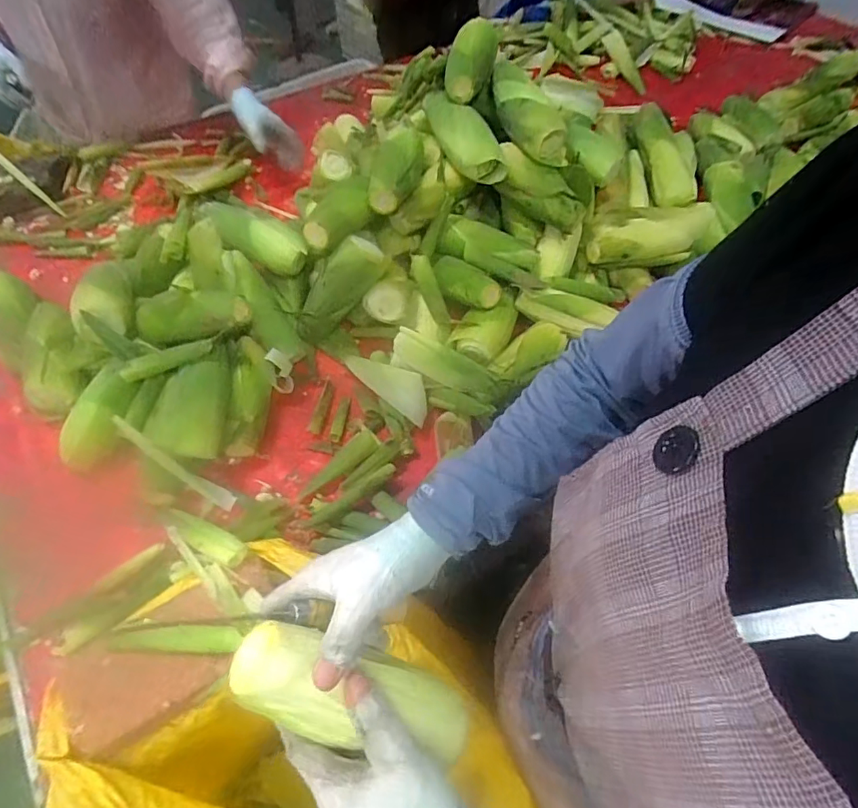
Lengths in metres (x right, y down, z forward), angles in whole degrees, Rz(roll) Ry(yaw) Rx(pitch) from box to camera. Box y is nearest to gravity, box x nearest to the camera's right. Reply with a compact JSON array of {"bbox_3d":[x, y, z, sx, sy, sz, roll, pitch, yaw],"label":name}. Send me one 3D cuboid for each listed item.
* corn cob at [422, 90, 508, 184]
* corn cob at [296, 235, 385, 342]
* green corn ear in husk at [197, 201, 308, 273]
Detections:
[{"bbox_3d":[0.055,-0.443,0.832,0.070,0.055,0.200,-30,77,-21],"label":"corn cob"},{"bbox_3d":[-0.151,-0.178,0.802,0.070,0.186,0.069,6,46,-49],"label":"corn cob"},{"bbox_3d":[-0.277,-0.265,0.787,0.189,0.063,0.055,29,59,-1],"label":"green corn ear in husk"}]

